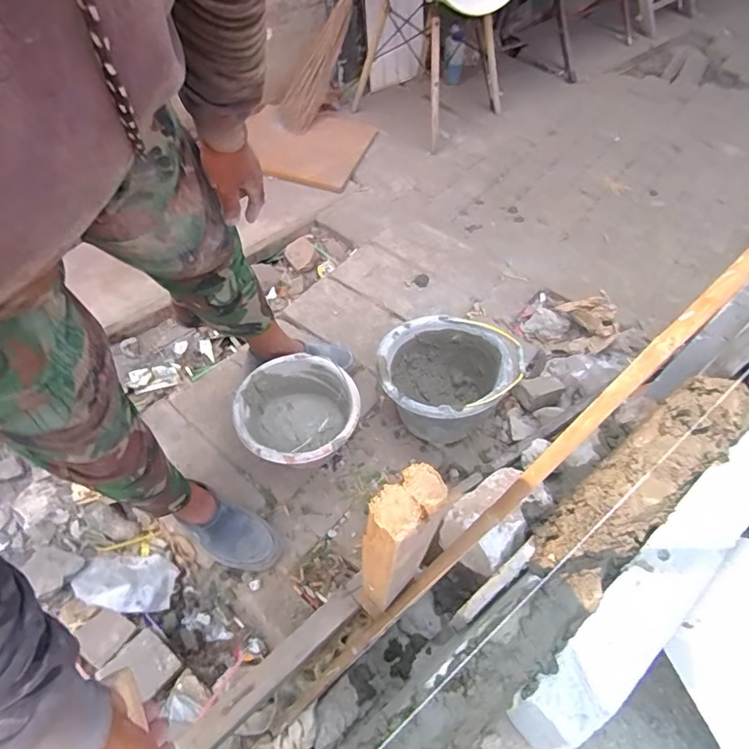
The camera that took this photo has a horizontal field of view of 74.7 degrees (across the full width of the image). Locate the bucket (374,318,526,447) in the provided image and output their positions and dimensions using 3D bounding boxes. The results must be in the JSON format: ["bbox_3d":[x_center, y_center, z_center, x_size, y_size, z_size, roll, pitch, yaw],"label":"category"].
[{"bbox_3d":[0.160,0.021,1.162,0.309,0.213,0.284,5,57,0],"label":"bucket"}]

